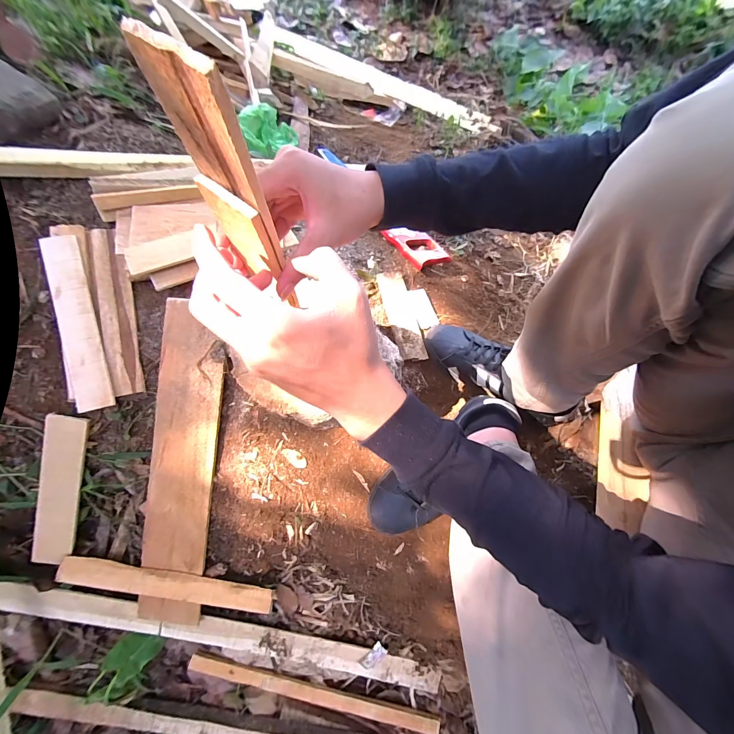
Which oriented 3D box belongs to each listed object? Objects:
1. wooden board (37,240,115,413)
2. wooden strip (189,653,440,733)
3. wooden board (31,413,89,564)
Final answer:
[{"bbox_3d":[-0.456,-0.073,0.505,0.049,0.010,0.286,-16,83,-20],"label":"wooden board"},{"bbox_3d":[-0.095,0.578,0.570,0.446,0.007,0.025,13,55,2],"label":"wooden strip"},{"bbox_3d":[-0.507,0.204,0.528,0.065,0.011,0.268,16,100,-5],"label":"wooden board"}]

